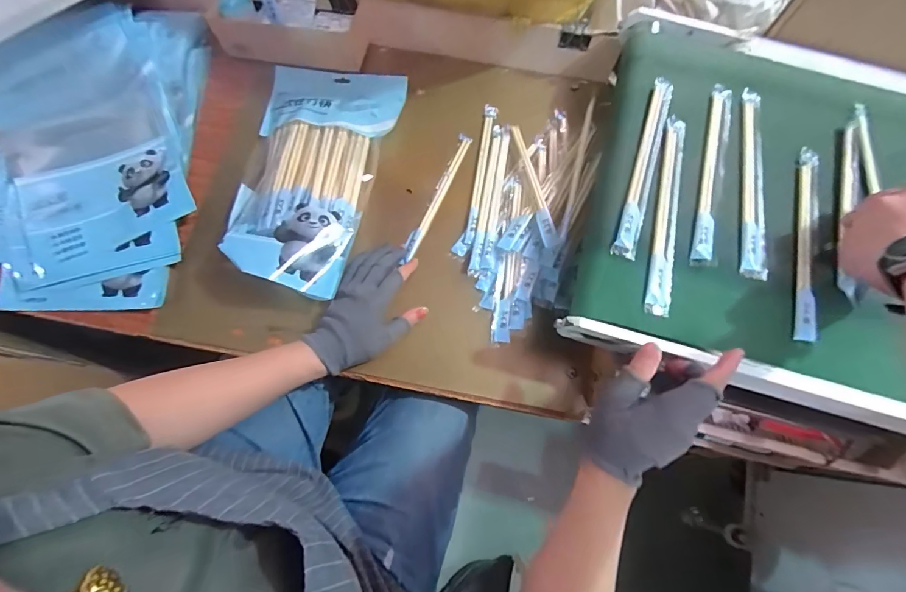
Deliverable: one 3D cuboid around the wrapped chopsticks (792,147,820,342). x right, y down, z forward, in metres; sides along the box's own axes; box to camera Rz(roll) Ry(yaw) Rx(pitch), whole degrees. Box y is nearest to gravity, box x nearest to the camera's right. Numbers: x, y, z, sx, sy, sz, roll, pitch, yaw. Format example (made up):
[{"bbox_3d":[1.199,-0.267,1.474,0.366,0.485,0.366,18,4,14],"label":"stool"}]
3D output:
[{"bbox_3d":[0.366,-0.058,0.421,0.022,0.004,0.219,16,73,3],"label":"wrapped chopsticks"}]

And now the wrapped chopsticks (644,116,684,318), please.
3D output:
[{"bbox_3d":[0.221,-0.090,0.425,0.022,0.004,0.230,13,73,2],"label":"wrapped chopsticks"}]

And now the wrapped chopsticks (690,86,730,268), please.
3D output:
[{"bbox_3d":[0.279,-0.135,0.441,0.022,0.007,0.225,15,73,3],"label":"wrapped chopsticks"}]

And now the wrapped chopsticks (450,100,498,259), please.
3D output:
[{"bbox_3d":[0.035,-0.163,0.566,0.023,0.016,0.235,12,73,2],"label":"wrapped chopsticks"}]

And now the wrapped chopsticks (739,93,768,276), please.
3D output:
[{"bbox_3d":[0.322,-0.124,0.437,0.025,0.009,0.224,12,73,2],"label":"wrapped chopsticks"}]

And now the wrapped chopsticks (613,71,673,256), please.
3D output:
[{"bbox_3d":[0.206,-0.144,0.441,0.022,0.008,0.228,18,73,4],"label":"wrapped chopsticks"}]

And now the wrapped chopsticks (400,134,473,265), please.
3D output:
[{"bbox_3d":[-0.021,-0.136,0.551,0.015,0.012,0.198,23,74,5],"label":"wrapped chopsticks"}]

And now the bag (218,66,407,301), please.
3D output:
[{"bbox_3d":[-0.191,-0.166,0.526,0.181,0.070,0.326,14,73,3],"label":"bag"}]

